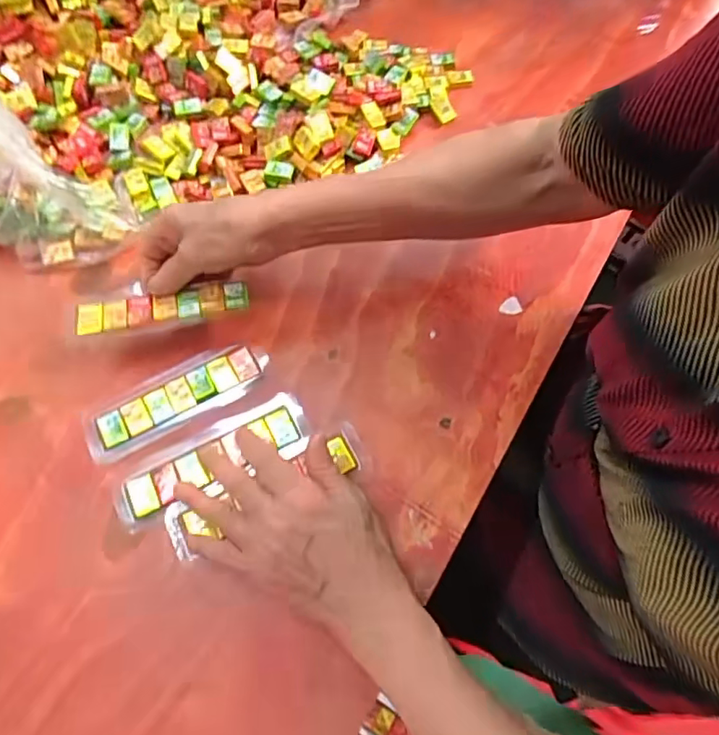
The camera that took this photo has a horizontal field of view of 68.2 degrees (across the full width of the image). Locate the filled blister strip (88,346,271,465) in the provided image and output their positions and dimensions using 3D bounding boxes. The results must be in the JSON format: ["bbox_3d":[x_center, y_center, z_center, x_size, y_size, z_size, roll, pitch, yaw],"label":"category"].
[{"bbox_3d":[-0.134,0.022,0.391,0.134,0.007,0.042,-25,67,-12],"label":"filled blister strip"}]

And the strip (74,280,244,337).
[{"bbox_3d":[-0.142,-0.044,0.384,0.121,0.006,0.032,-10,65,-8],"label":"strip"}]

